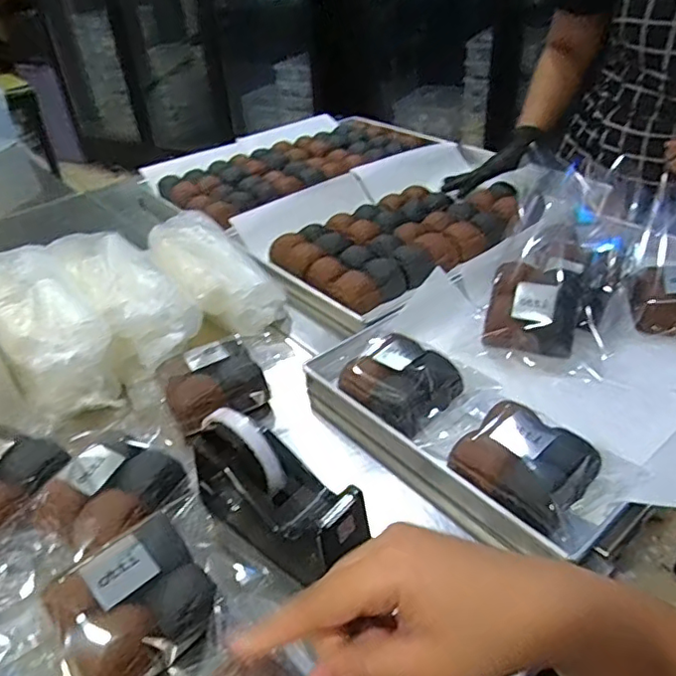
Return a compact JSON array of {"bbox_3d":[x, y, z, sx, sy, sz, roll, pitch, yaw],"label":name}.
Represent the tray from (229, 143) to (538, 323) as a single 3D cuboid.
[{"bbox_3d":[0.127,-0.214,0.914,0.549,0.051,0.360,-27,43,-28],"label":"tray"}]

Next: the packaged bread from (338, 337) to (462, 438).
[{"bbox_3d":[0.060,0.048,0.584,0.102,0.048,0.114,-29,43,-30],"label":"packaged bread"}]

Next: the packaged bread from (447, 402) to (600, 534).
[{"bbox_3d":[0.159,0.107,0.499,0.104,0.050,0.108,-31,44,-31],"label":"packaged bread"}]

